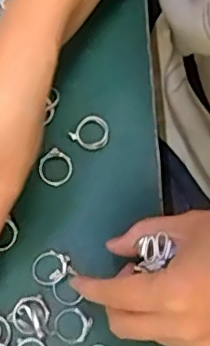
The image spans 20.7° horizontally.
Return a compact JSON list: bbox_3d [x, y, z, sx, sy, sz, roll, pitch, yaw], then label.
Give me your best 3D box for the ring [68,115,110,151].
[{"bbox_3d":[-0.008,-0.027,0.378,0.023,0.008,0.023,1,72,-2],"label":"ring"}]

